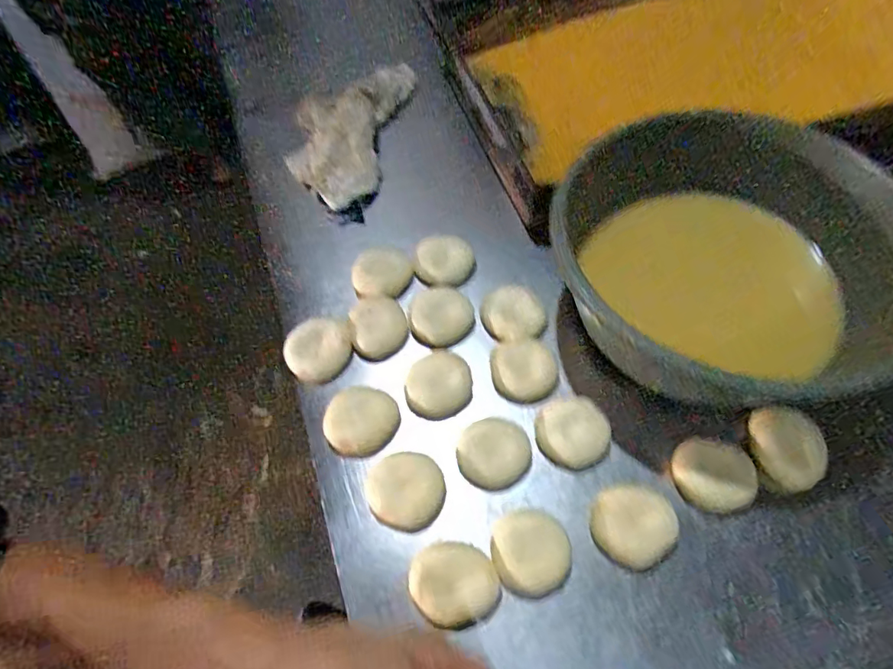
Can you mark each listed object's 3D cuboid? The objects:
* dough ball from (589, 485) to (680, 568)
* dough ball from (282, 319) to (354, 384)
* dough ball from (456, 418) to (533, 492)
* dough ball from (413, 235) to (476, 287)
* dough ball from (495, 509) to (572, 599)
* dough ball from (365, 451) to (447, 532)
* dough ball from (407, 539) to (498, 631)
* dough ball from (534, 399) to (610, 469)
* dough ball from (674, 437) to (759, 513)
[{"bbox_3d":[0.147,0.152,0.413,0.059,0.026,0.058,-2,60,4],"label":"dough ball"},{"bbox_3d":[-0.127,0.015,0.515,0.064,0.016,0.065,-2,60,4],"label":"dough ball"},{"bbox_3d":[0.041,0.101,0.445,0.062,0.025,0.057,-2,60,4],"label":"dough ball"},{"bbox_3d":[-0.005,-0.079,0.552,0.057,0.026,0.064,30,67,20],"label":"dough ball"},{"bbox_3d":[0.065,0.169,0.403,0.056,0.021,0.059,-2,60,4],"label":"dough ball"},{"bbox_3d":[-0.034,0.133,0.442,0.064,0.016,0.060,-2,60,4],"label":"dough ball"},{"bbox_3d":[0.006,0.192,0.401,0.065,0.017,0.058,-5,60,3],"label":"dough ball"},{"bbox_3d":[0.109,0.086,0.451,0.058,0.022,0.052,-16,60,-3],"label":"dough ball"},{"bbox_3d":[0.220,0.117,0.431,0.061,0.024,0.053,14,63,13],"label":"dough ball"}]

